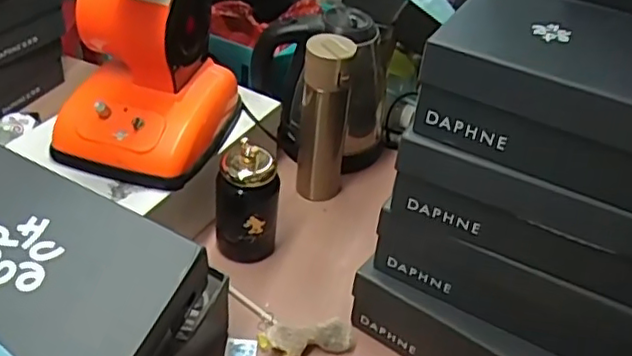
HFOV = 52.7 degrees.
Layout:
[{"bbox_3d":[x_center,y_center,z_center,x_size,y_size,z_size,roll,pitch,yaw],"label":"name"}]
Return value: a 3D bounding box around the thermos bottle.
[{"bbox_3d":[0.012,-0.082,0.883,0.069,0.241,0.071,7,40,0],"label":"thermos bottle"}]

